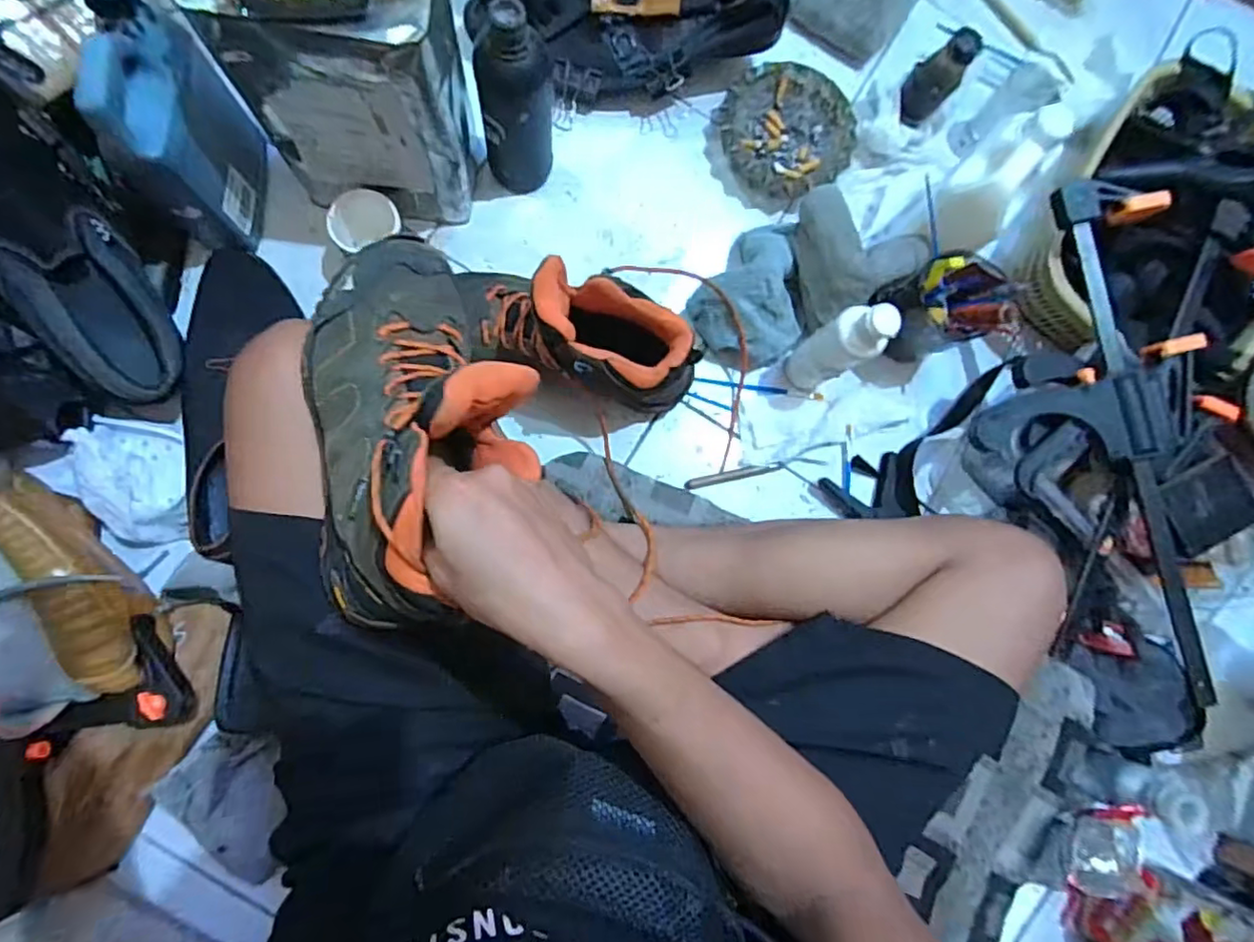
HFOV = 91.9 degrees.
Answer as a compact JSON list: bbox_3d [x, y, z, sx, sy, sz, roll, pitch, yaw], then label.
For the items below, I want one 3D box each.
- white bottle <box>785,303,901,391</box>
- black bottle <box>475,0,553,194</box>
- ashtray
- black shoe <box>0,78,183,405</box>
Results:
[{"bbox_3d":[0.199,-0.115,0.574,0.043,0.148,0.048,-36,88,-10],"label":"white bottle"},{"bbox_3d":[-0.102,-0.334,0.566,0.064,0.184,0.053,-5,83,-7],"label":"black bottle"},{"bbox_3d":[0.171,-0.368,0.666,0.146,0.042,0.145,1,83,-7],"label":"ashtray"},{"bbox_3d":[-0.464,-0.184,0.481,0.101,0.073,0.273,-26,119,-9],"label":"black shoe"}]

